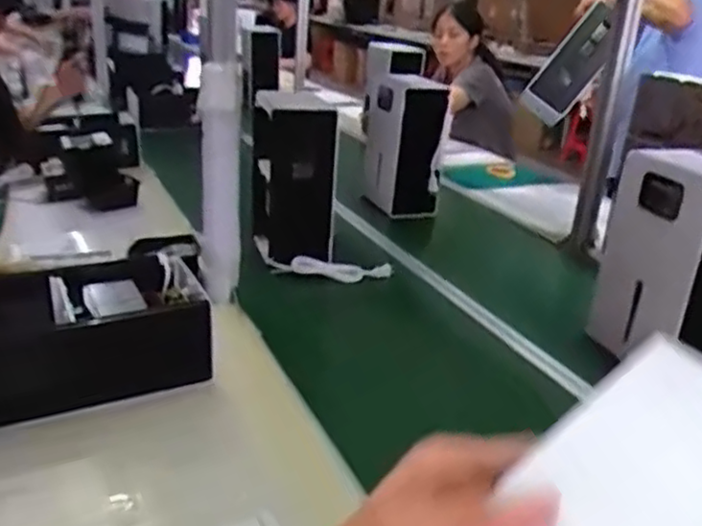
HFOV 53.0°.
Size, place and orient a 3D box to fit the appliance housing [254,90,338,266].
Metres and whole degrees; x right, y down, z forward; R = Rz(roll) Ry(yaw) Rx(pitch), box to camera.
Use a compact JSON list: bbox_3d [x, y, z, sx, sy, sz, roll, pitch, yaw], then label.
[{"bbox_3d":[-0.100,-0.152,1.273,0.145,0.293,0.113,2,23,-8],"label":"appliance housing"}]

